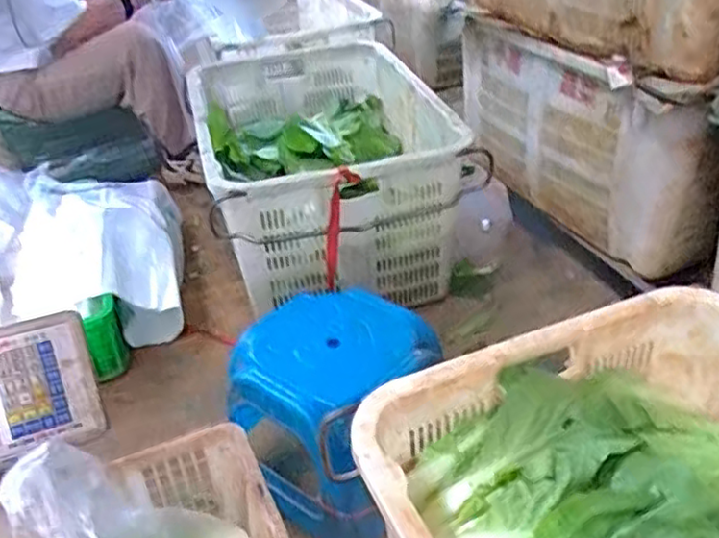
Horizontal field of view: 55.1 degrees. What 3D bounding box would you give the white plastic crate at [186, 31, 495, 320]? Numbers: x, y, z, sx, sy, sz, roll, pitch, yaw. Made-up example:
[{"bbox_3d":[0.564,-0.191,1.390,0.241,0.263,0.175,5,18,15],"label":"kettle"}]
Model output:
[{"bbox_3d":[-0.089,-0.230,1.513,0.476,0.307,0.704,-12,35,-9],"label":"white plastic crate"}]

